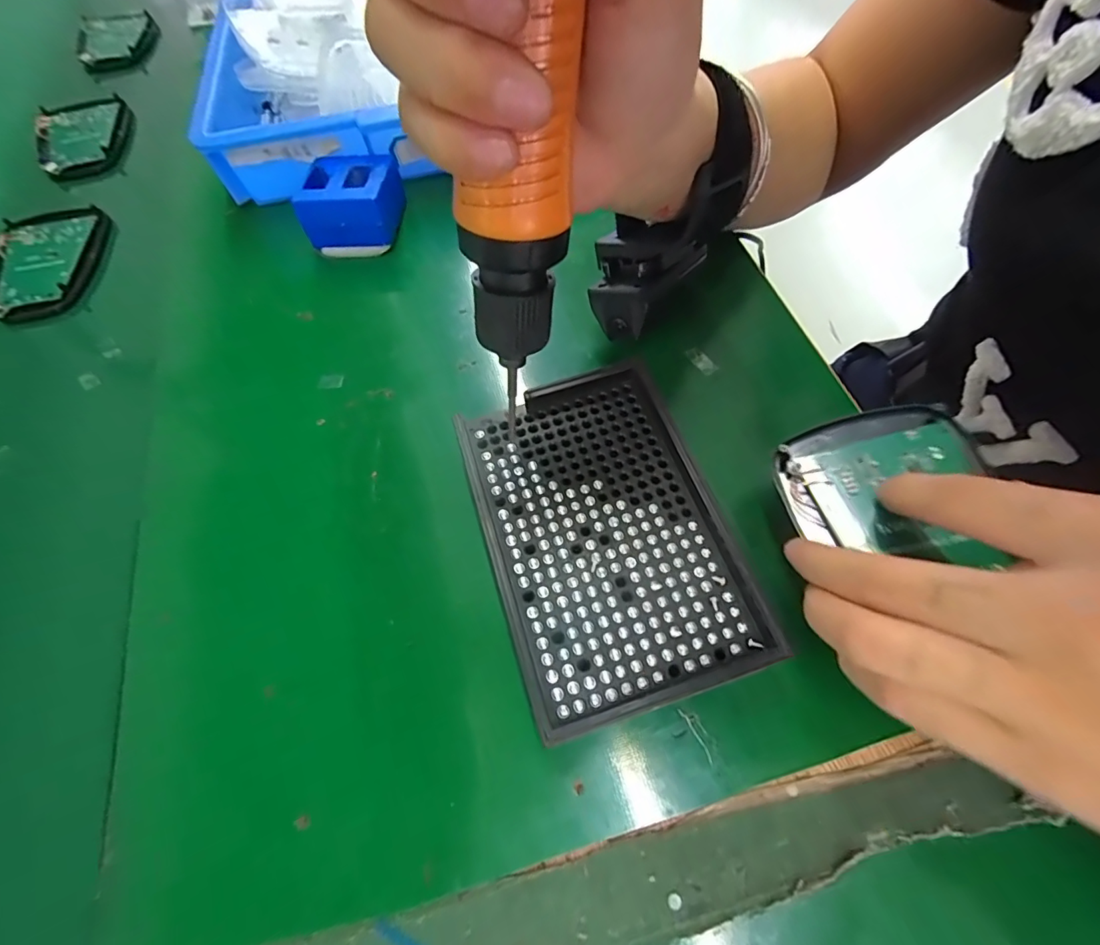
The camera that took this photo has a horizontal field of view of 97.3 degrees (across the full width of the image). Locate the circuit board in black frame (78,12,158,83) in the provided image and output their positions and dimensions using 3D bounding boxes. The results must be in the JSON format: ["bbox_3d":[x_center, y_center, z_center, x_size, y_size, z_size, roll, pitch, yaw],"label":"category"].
[{"bbox_3d":[-0.396,-0.393,0.443,0.053,0.019,0.085,-14,62,-6],"label":"circuit board in black frame"}]

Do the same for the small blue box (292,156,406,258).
[{"bbox_3d":[-0.118,-0.167,0.296,0.055,0.035,0.052,-2,63,2],"label":"small blue box"}]

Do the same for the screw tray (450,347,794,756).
[{"bbox_3d":[0.021,0.022,0.203,0.094,0.024,0.137,-18,64,-6],"label":"screw tray"}]

